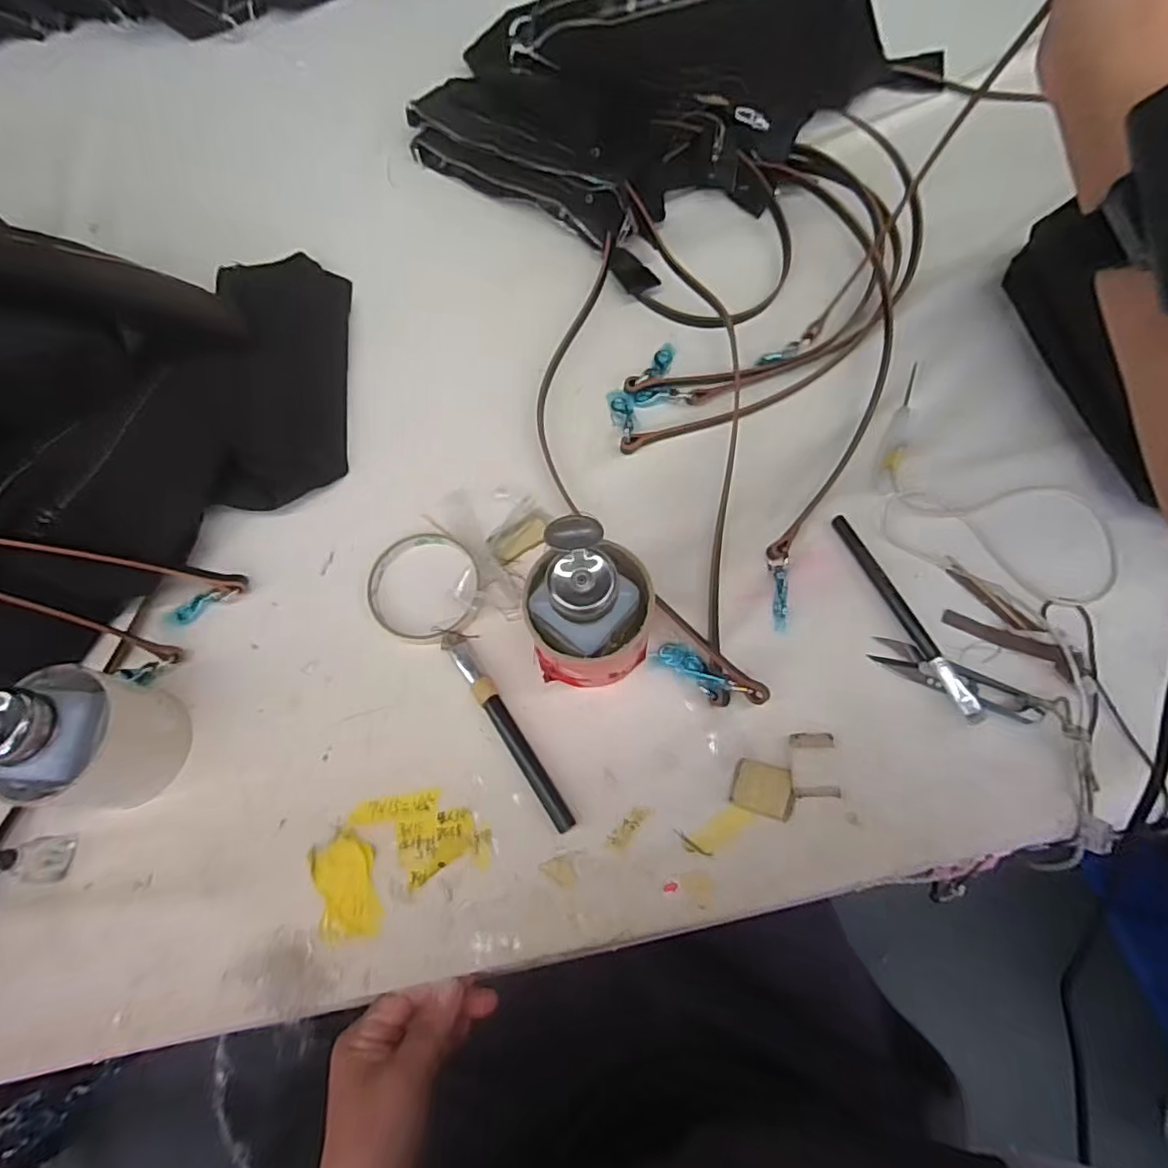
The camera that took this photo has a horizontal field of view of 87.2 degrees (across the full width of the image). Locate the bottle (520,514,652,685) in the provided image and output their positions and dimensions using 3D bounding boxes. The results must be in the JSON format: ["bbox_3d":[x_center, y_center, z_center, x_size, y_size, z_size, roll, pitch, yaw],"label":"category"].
[{"bbox_3d":[0.004,0.013,0.385,0.078,0.093,0.087,4,70,5],"label":"bottle"}]

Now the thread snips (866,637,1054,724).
[{"bbox_3d":[0.236,0.060,0.388,0.103,0.008,0.022,23,73,11],"label":"thread snips"}]

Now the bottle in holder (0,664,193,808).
[{"bbox_3d":[-0.310,0.092,0.371,0.078,0.099,0.078,6,70,6],"label":"bottle in holder"}]

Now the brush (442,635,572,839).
[{"bbox_3d":[-0.050,0.093,0.401,0.015,0.013,0.145,-34,72,-9],"label":"brush"}]

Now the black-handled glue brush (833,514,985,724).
[{"bbox_3d":[0.211,0.018,0.404,0.015,0.010,0.153,-22,70,-5],"label":"black-handled glue brush"}]

